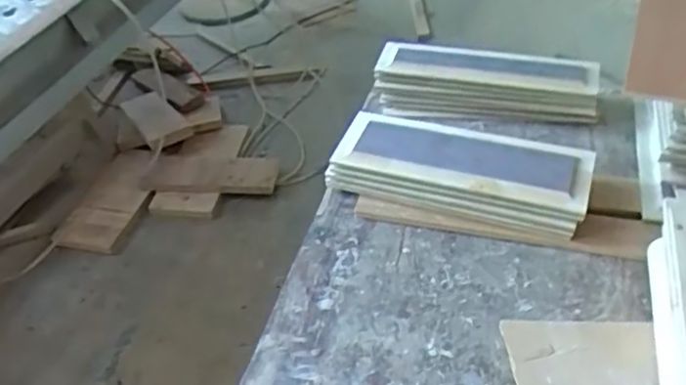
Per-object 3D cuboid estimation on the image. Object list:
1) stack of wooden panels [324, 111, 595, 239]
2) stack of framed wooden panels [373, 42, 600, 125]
[{"bbox_3d":[0.169,-0.030,0.946,0.364,0.083,0.162,8,45,15],"label":"stack of wooden panels"},{"bbox_3d":[0.233,-0.178,1.048,0.352,0.102,0.082,5,44,11],"label":"stack of framed wooden panels"}]

